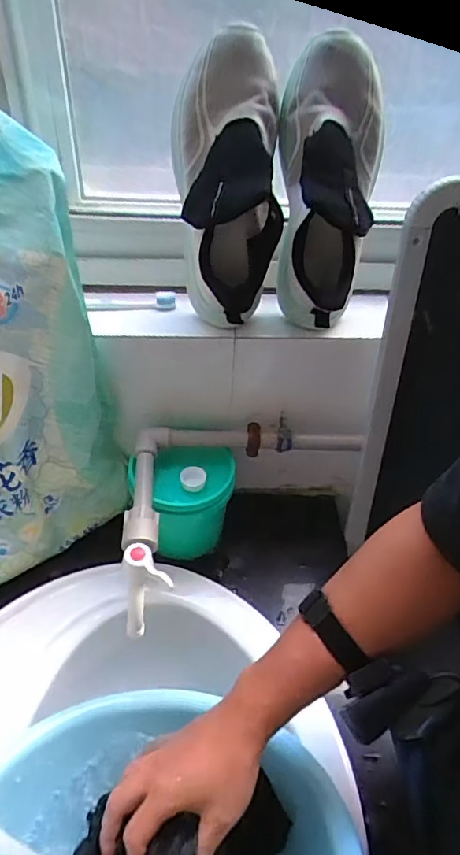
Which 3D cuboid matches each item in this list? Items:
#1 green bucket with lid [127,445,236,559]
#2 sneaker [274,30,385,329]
[{"bbox_3d":[-0.058,0.101,0.675,0.130,0.140,0.101,7,43,4],"label":"green bucket with lid"},{"bbox_3d":[0.096,-0.240,0.548,0.088,0.264,0.107,-1,18,-5],"label":"sneaker"}]

